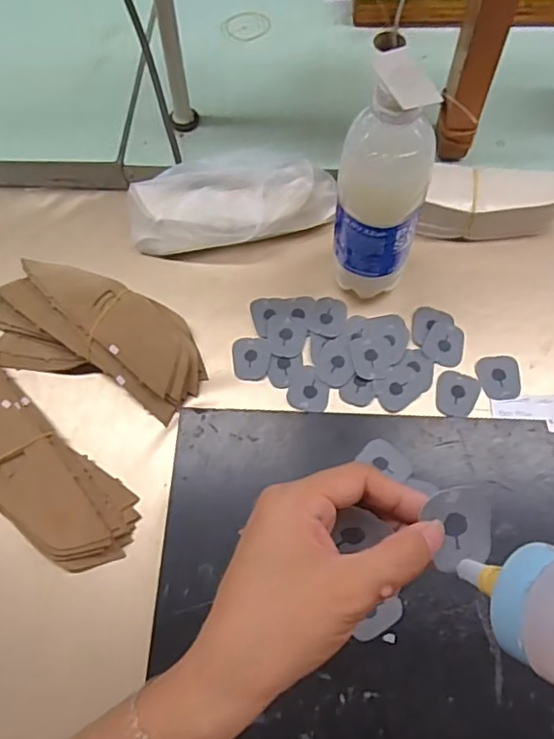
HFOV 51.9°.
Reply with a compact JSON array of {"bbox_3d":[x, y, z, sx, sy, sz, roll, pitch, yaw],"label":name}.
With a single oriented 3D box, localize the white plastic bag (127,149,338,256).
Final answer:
[{"bbox_3d":[-0.043,-0.154,0.523,0.188,0.042,0.081,-8,67,0],"label":"white plastic bag"}]

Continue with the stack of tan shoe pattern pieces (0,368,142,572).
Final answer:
[{"bbox_3d":[-0.196,0.077,0.450,0.197,0.024,0.072,38,74,16],"label":"stack of tan shoe pattern pieces"}]

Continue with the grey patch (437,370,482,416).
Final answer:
[{"bbox_3d":[0.147,0.020,0.467,0.033,0.004,0.039,23,71,11],"label":"grey patch"}]

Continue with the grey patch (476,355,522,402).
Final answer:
[{"bbox_3d":[0.185,0.007,0.474,0.034,0.004,0.040,-6,63,6],"label":"grey patch"}]

